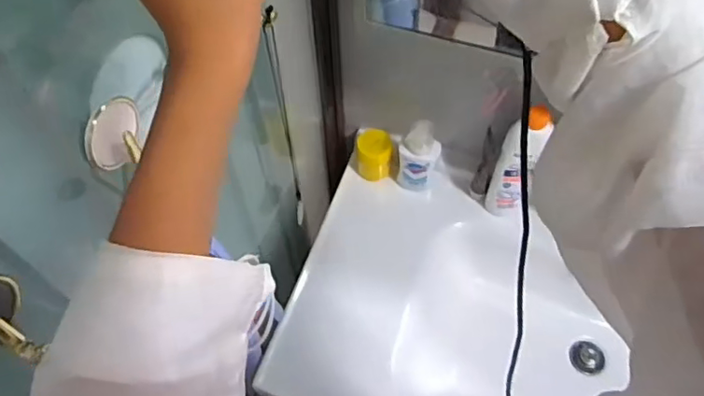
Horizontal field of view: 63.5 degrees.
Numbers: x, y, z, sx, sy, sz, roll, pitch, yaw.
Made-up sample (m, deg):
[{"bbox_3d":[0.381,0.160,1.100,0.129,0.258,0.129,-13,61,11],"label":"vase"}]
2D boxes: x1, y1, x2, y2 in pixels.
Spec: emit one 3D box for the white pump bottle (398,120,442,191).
[{"bbox_3d":[0.114,-0.069,0.966,0.065,0.151,0.052,11,59,8],"label":"white pump bottle"}]

